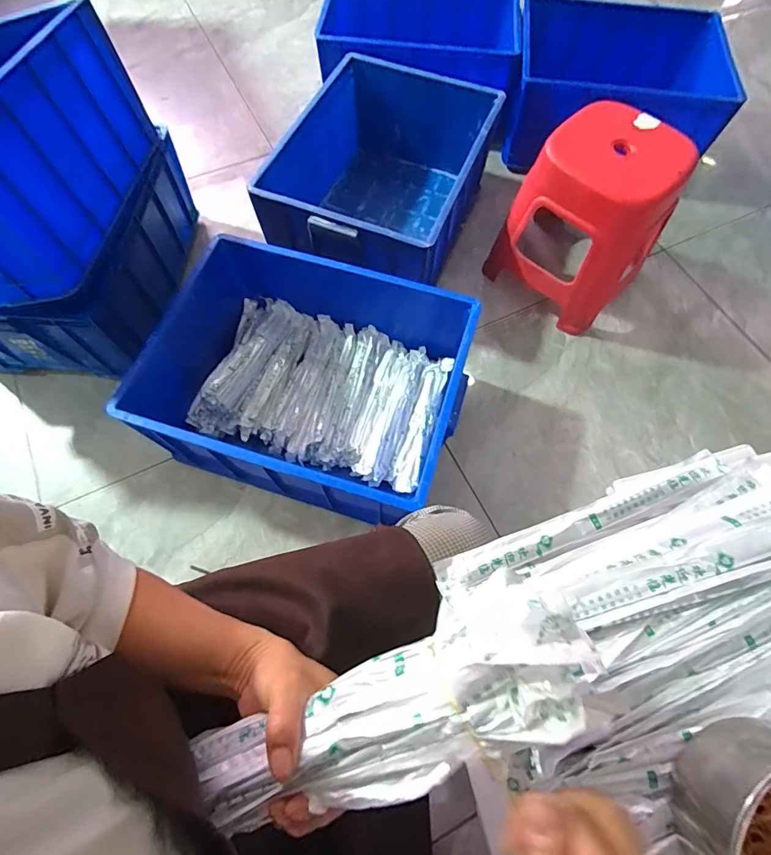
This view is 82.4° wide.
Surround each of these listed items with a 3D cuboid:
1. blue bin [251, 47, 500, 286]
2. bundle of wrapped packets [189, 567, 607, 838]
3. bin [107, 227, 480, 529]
[{"bbox_3d":[-0.001,-0.610,1.093,0.414,0.230,0.584,19,68,7],"label":"blue bin"},{"bbox_3d":[0.000,0.160,0.250,0.233,0.054,0.072,-29,69,8],"label":"bundle of wrapped packets"},{"bbox_3d":[-0.147,-0.096,0.870,0.559,0.234,0.432,16,68,6],"label":"bin"}]

